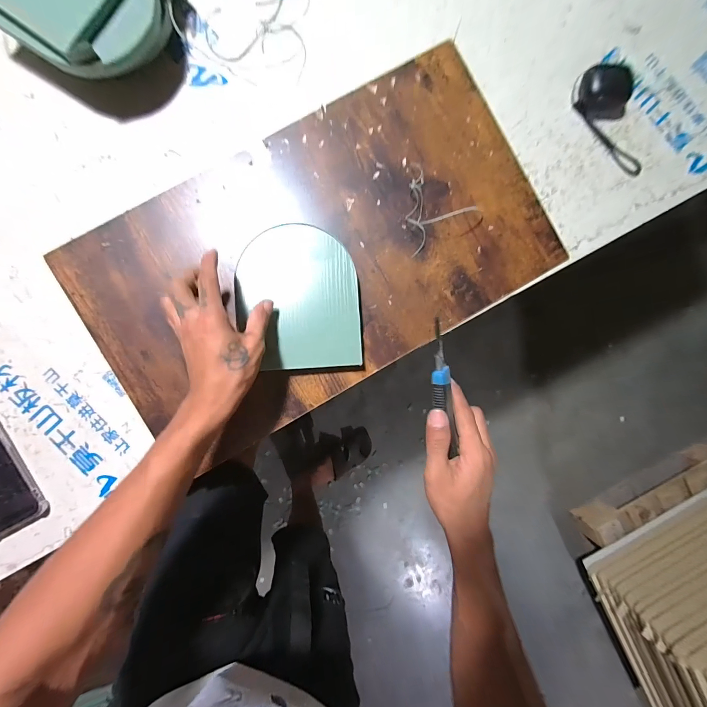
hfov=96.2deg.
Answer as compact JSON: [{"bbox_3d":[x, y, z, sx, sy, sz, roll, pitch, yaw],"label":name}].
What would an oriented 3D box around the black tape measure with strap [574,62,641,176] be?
[{"bbox_3d":[0.349,-0.308,0.412,0.056,0.029,0.143,-38,94,-3],"label":"black tape measure with strap"}]

